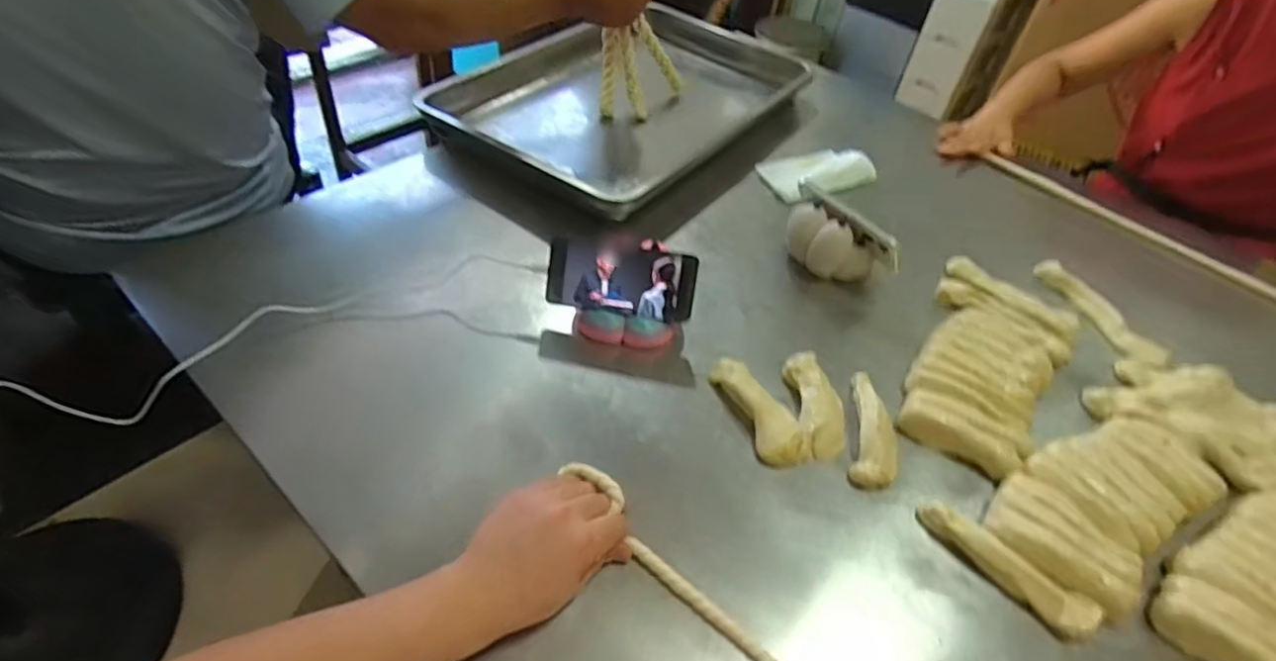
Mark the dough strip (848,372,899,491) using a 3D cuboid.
[{"bbox_3d":[0.242,0.097,0.640,0.045,0.016,0.146,15,47,7],"label":"dough strip"}]

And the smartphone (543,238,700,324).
[{"bbox_3d":[-0.018,-0.056,0.706,0.163,0.075,0.009,9,9,3],"label":"smartphone"}]

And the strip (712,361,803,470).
[{"bbox_3d":[0.122,0.078,0.648,0.047,0.023,0.139,-13,50,-19],"label":"strip"}]

